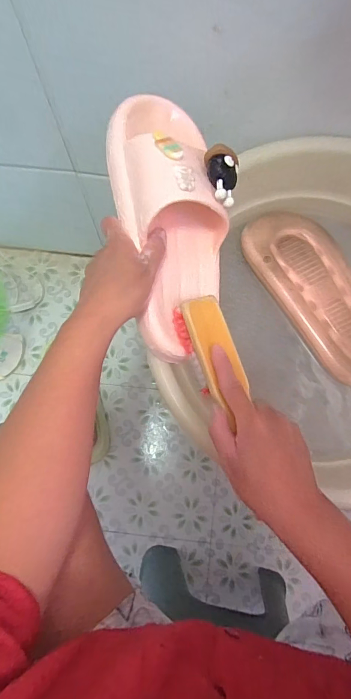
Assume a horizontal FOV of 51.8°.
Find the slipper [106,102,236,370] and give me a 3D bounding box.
[{"bbox_3d":[0.004,-0.120,0.353,0.099,0.083,0.254,-11,95,-29],"label":"slipper"}]

